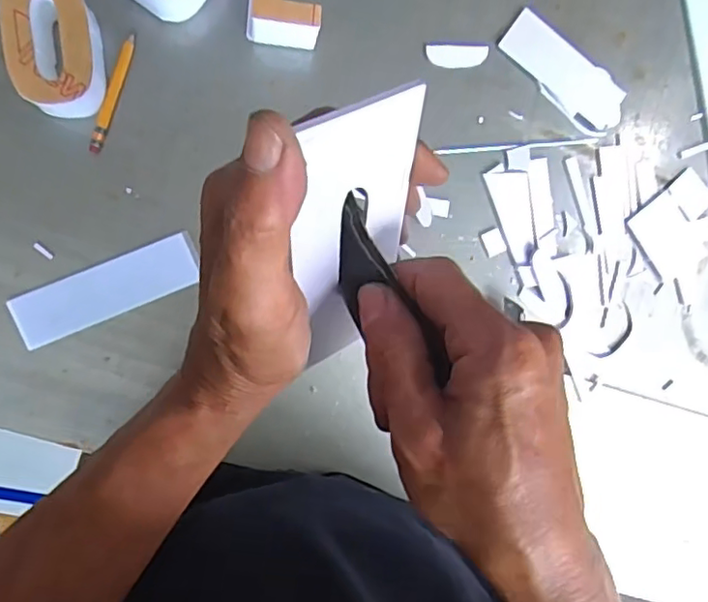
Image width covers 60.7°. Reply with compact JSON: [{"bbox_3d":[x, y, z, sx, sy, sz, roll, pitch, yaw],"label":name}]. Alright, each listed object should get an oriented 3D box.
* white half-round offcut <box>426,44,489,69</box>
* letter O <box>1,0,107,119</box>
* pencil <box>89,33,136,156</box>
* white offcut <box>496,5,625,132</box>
[{"bbox_3d":[0.083,-0.194,0.479,0.050,0.004,0.019,-3,93,-9],"label":"white half-round offcut"},{"bbox_3d":[-0.204,-0.173,0.412,0.051,0.040,0.086,-3,93,-9],"label":"letter O"},{"bbox_3d":[-0.174,-0.150,0.437,0.009,0.004,0.088,19,90,-9],"label":"pencil"},{"bbox_3d":[0.173,-0.187,0.492,0.114,0.005,0.043,37,87,-9],"label":"white offcut"}]

